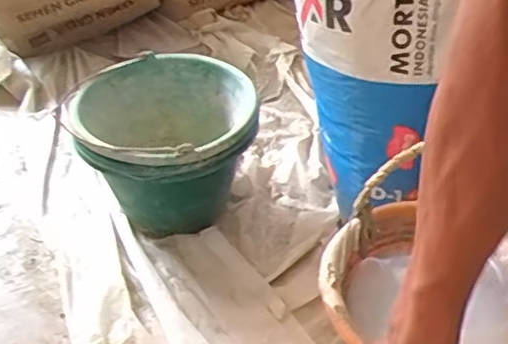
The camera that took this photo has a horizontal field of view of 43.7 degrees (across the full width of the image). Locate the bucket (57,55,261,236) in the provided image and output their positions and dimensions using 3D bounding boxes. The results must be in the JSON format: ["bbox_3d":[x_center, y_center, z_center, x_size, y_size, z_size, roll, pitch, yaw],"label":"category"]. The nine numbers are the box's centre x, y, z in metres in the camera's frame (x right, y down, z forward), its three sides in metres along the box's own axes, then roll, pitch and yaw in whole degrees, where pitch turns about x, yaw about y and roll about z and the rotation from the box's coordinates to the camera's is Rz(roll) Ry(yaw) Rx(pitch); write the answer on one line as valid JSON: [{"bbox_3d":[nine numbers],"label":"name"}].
[{"bbox_3d":[-0.129,-0.026,0.977,0.259,0.209,0.251,-1,39,1],"label":"bucket"}]

